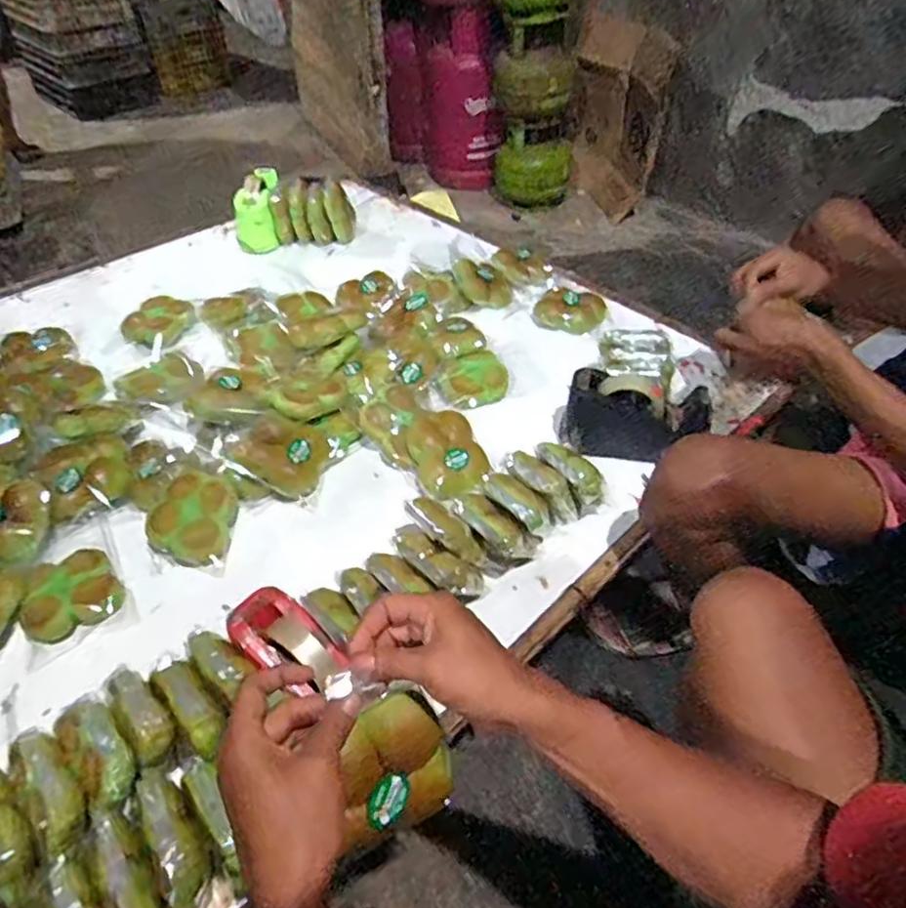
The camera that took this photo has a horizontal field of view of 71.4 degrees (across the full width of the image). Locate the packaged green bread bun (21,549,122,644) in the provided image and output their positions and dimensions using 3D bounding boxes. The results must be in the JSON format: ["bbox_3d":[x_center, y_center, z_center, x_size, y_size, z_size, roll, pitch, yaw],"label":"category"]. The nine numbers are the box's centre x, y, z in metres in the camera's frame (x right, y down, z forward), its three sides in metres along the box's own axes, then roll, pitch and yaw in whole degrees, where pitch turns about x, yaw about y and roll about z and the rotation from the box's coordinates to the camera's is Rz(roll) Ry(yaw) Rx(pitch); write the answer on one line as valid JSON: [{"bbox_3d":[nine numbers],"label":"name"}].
[{"bbox_3d":[-0.460,0.161,0.749,0.103,0.046,0.100,-32,55,-26],"label":"packaged green bread bun"}]

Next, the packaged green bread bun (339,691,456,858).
[{"bbox_3d":[-0.042,0.215,0.437,0.072,0.057,0.072,-20,50,-17],"label":"packaged green bread bun"}]

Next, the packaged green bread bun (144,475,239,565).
[{"bbox_3d":[-0.339,0.080,0.815,0.103,0.065,0.119,0,47,1],"label":"packaged green bread bun"}]

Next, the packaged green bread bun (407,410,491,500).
[{"bbox_3d":[-0.010,0.001,0.902,0.105,0.065,0.122,-25,52,-21],"label":"packaged green bread bun"}]

